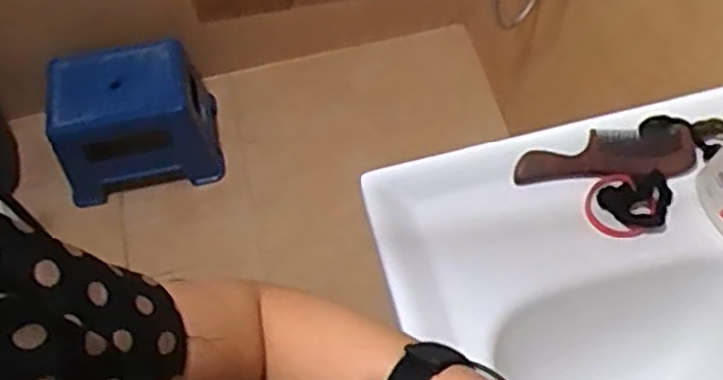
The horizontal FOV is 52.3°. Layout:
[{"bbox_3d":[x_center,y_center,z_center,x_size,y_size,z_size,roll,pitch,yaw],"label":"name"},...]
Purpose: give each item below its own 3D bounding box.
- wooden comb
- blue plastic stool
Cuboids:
[{"bbox_3d":[0.257,-0.033,0.772,0.189,0.019,0.060,-4,60,0],"label":"wooden comb"},{"bbox_3d":[-0.522,-0.167,1.701,0.356,0.258,0.279,-17,61,-7],"label":"blue plastic stool"}]

